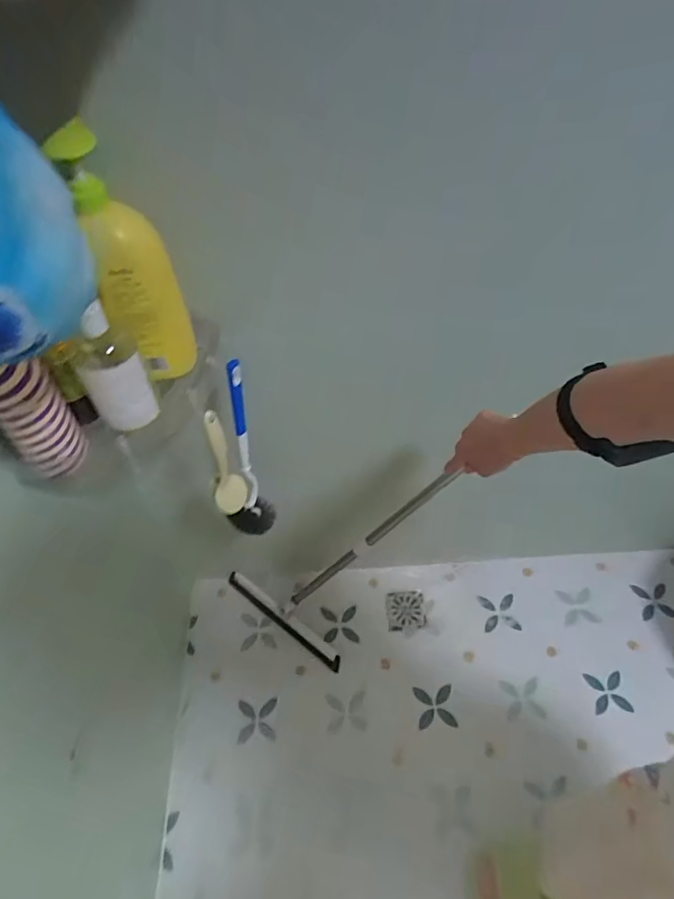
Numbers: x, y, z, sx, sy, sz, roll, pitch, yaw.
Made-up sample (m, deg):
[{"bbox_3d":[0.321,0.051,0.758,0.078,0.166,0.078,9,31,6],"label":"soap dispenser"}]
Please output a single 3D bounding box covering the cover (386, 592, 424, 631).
[{"bbox_3d":[0.173,0.403,1.282,0.095,0.004,0.095,-3,53,-3],"label":"cover"}]

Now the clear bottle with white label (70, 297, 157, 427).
[{"bbox_3d":[-0.251,-0.096,0.560,0.065,0.153,0.072,-25,57,-18],"label":"clear bottle with white label"}]

